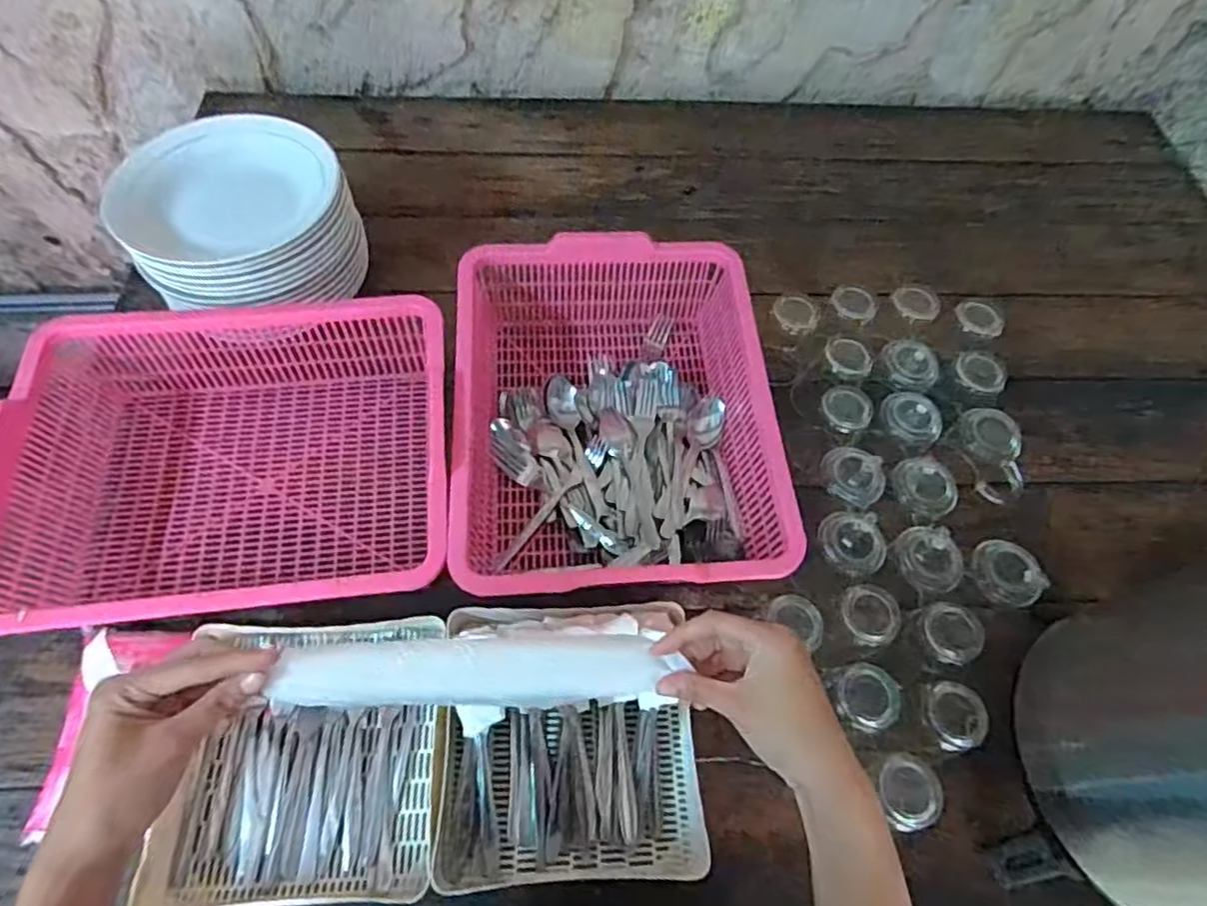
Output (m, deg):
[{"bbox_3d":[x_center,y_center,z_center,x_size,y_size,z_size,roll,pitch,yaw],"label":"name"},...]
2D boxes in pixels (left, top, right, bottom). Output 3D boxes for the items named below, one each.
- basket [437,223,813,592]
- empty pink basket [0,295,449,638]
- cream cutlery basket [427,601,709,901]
[{"bbox_3d":[0.007,-0.042,0.681,0.304,0.105,0.380,-2,62,-5],"label":"basket"},{"bbox_3d":[-0.345,-0.006,0.644,0.387,0.112,0.334,-6,62,-7],"label":"empty pink basket"},{"bbox_3d":[-0.027,0.239,0.558,0.216,0.067,0.216,-1,62,-4],"label":"cream cutlery basket"}]

